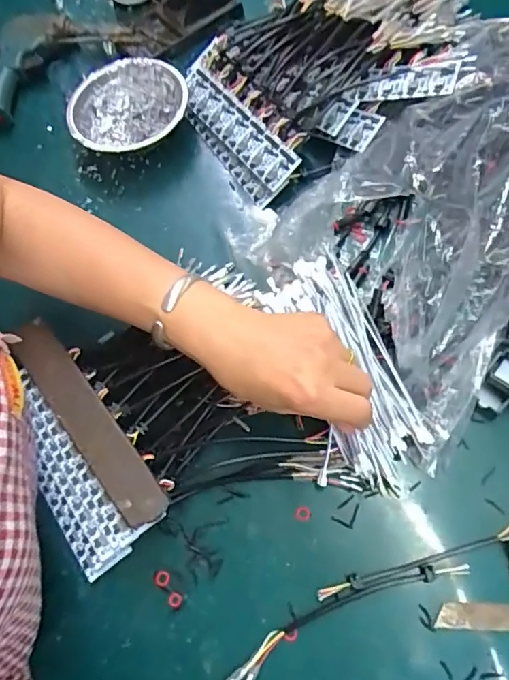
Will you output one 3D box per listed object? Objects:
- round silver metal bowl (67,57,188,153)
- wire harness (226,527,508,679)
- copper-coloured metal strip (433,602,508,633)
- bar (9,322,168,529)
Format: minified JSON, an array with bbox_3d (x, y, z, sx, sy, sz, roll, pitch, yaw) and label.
[{"bbox_3d":[-0.134,-0.246,0.565,0.128,0.040,0.115,-2,69,7],"label":"round silver metal bowl"},{"bbox_3d":[0.102,0.182,0.390,0.275,0.015,0.035,-28,68,-3],"label":"wire harness"},{"bbox_3d":[0.180,0.200,0.375,0.095,0.004,0.018,0,73,5],"label":"copper-coloured metal strip"},{"bbox_3d":[-0.136,0.062,0.417,0.035,0.007,0.194,-39,69,-7],"label":"bar"}]

